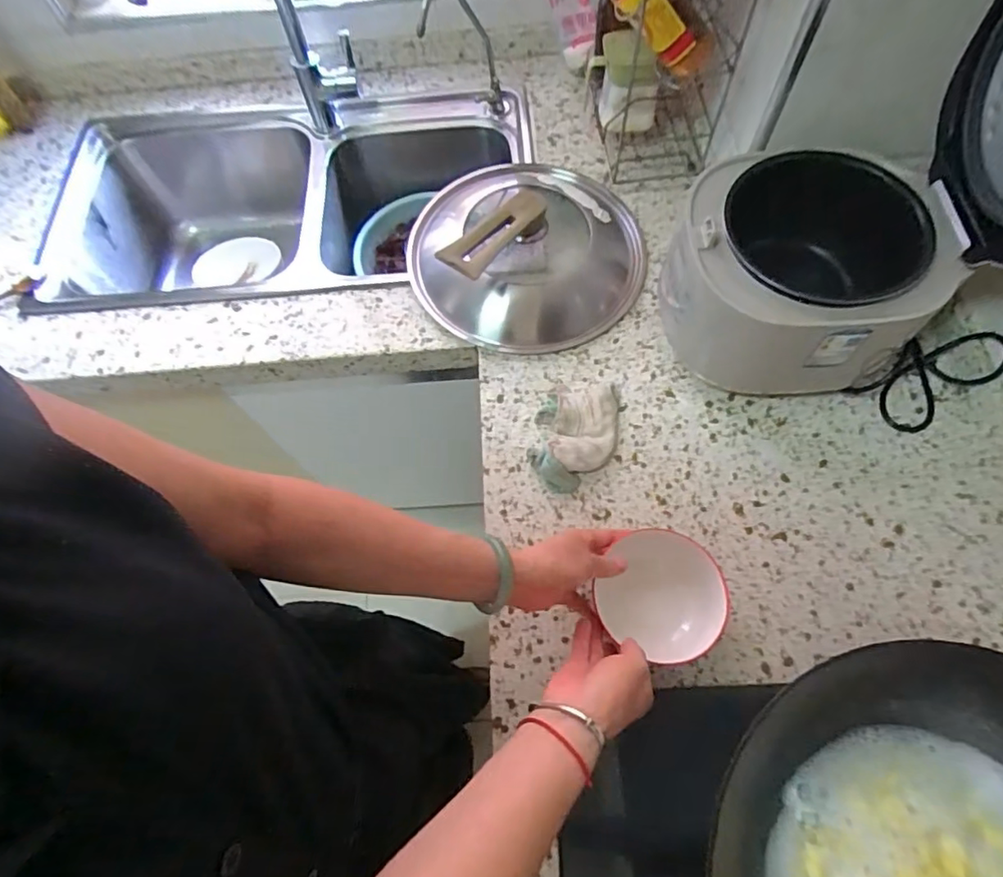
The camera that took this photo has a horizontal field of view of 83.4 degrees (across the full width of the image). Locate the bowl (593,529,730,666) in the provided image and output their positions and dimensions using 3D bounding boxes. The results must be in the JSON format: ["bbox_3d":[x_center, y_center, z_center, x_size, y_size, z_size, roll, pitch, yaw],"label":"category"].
[{"bbox_3d":[0.158,0.157,0.555,0.113,0.059,0.110,-1,65,3],"label":"bowl"}]

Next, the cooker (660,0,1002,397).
[{"bbox_3d":[0.332,-0.231,0.542,0.279,0.409,0.234,-6,65,1],"label":"cooker"}]

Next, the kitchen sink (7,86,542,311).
[{"bbox_3d":[-0.317,-0.339,0.960,0.738,0.221,0.395,-5,65,1],"label":"kitchen sink"}]

